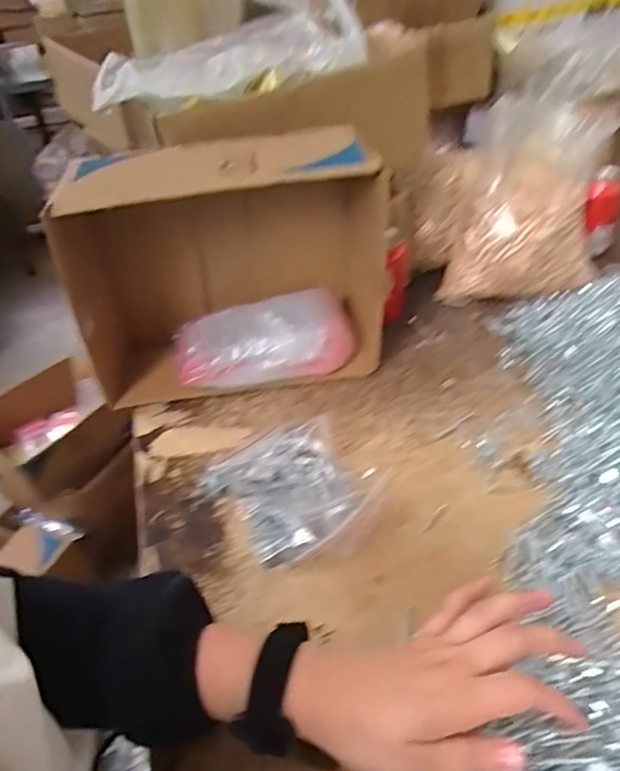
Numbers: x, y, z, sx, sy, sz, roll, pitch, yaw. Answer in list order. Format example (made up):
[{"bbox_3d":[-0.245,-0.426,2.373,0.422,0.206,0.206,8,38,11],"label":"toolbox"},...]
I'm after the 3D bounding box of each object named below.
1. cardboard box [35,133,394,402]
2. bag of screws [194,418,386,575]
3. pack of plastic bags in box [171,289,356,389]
[{"bbox_3d":[-0.071,-0.136,0.654,0.325,0.247,0.150,-8,38,-2],"label":"cardboard box"},{"bbox_3d":[-0.013,0.092,0.538,0.130,0.036,0.152,-29,44,-26],"label":"bag of screws"},{"bbox_3d":[-0.054,-0.051,0.691,0.205,0.077,0.094,-12,39,-6],"label":"pack of plastic bags in box"}]

